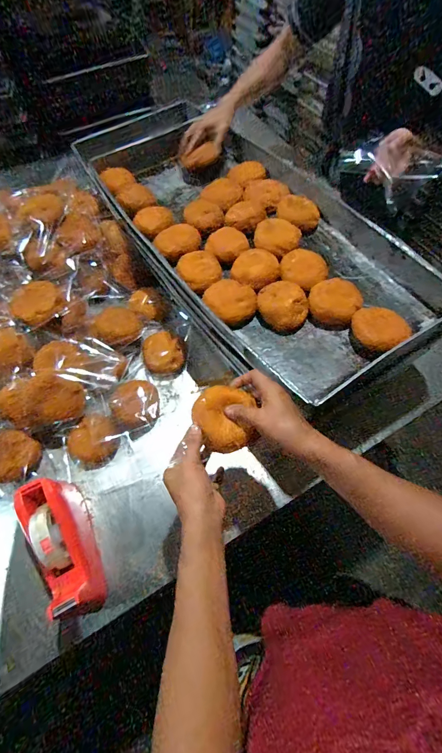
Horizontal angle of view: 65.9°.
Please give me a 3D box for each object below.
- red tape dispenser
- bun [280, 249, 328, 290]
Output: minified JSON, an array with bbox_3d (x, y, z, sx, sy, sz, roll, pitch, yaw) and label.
[{"bbox_3d":[-0.252,0.268,0.539,0.073,0.118,0.209,-21,66,-12],"label":"red tape dispenser"},{"bbox_3d":[0.161,-0.208,0.678,0.085,0.034,0.093,0,63,-1],"label":"bun"}]

